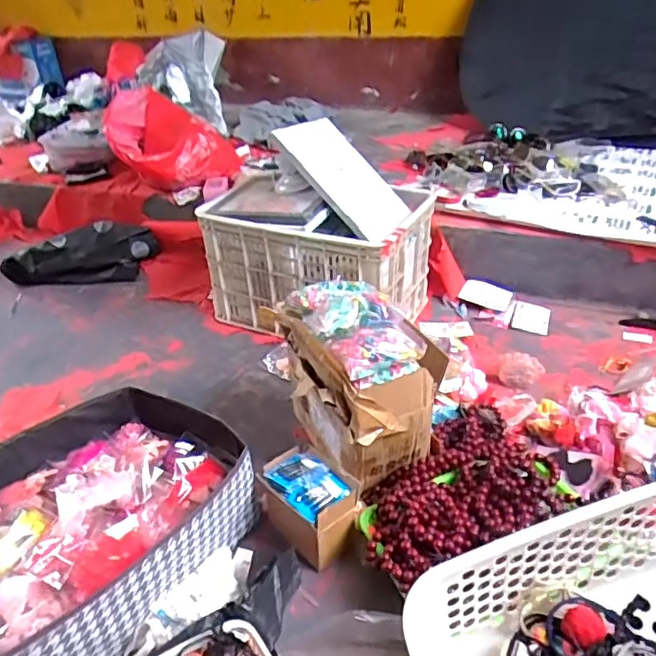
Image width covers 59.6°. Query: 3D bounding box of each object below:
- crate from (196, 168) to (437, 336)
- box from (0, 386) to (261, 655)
[{"bbox_3d":[-0.020,-0.187,1.467,0.499,0.309,0.361,14,34,23],"label":"crate"},{"bbox_3d":[-0.358,0.282,0.869,0.371,0.137,0.425,20,39,33],"label":"box"}]

